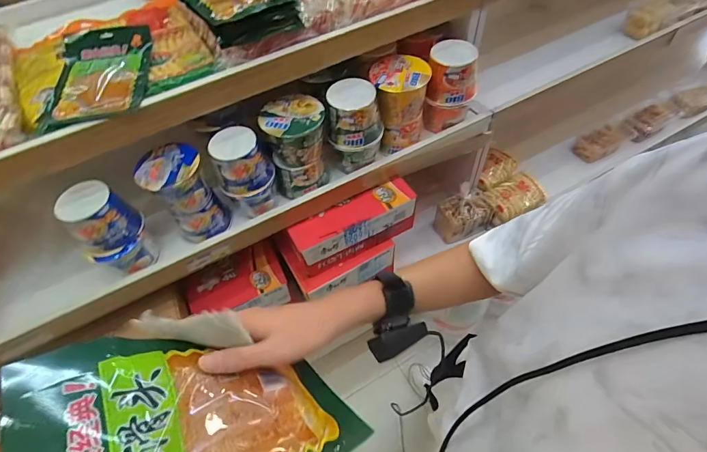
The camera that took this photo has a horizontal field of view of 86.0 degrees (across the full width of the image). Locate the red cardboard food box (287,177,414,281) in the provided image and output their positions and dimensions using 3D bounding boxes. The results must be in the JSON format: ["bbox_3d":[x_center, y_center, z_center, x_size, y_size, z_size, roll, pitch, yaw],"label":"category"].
[{"bbox_3d":[0.005,-0.002,1.036,0.334,0.135,0.098,-25,57,-13],"label":"red cardboard food box"}]

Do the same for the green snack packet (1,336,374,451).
[{"bbox_3d":[-0.129,0.154,0.324,0.257,0.026,0.150,0,46,-34],"label":"green snack packet"}]

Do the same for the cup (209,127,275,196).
[{"bbox_3d":[-0.253,-0.142,0.858,0.107,0.116,0.112,-1,55,4],"label":"cup"}]

